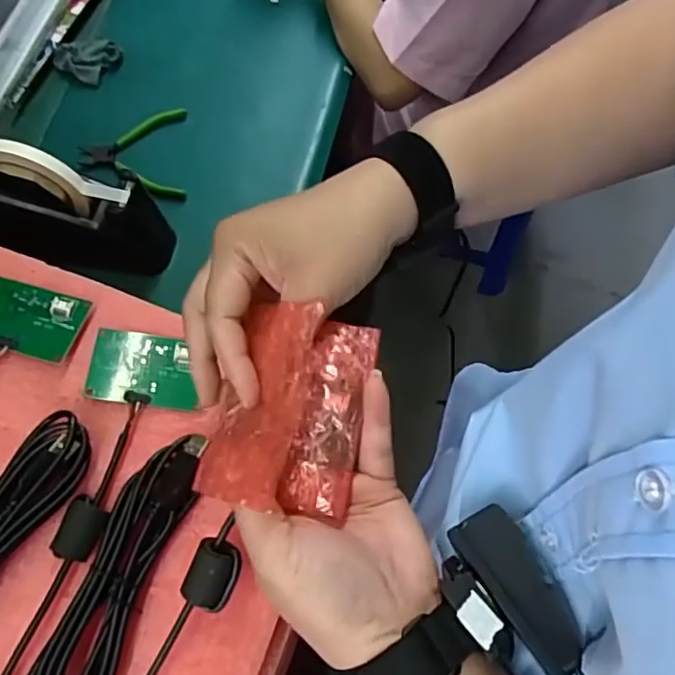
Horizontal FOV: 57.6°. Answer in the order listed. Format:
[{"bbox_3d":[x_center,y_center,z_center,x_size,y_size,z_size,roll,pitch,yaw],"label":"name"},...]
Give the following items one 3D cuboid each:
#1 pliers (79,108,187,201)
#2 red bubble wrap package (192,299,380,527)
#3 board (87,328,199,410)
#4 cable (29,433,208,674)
[{"bbox_3d":[-0.222,-0.200,0.668,0.110,0.017,0.106,-4,69,-3],"label":"pliers"},{"bbox_3d":[-0.024,0.032,0.294,0.072,0.046,0.095,12,69,3],"label":"red bubble wrap package"},{"bbox_3d":[-0.119,0.019,0.380,0.064,0.004,0.045,8,71,-6],"label":"board"},{"bbox_3d":[-0.119,0.128,0.330,0.040,0.016,0.163,20,69,6],"label":"cable"}]

